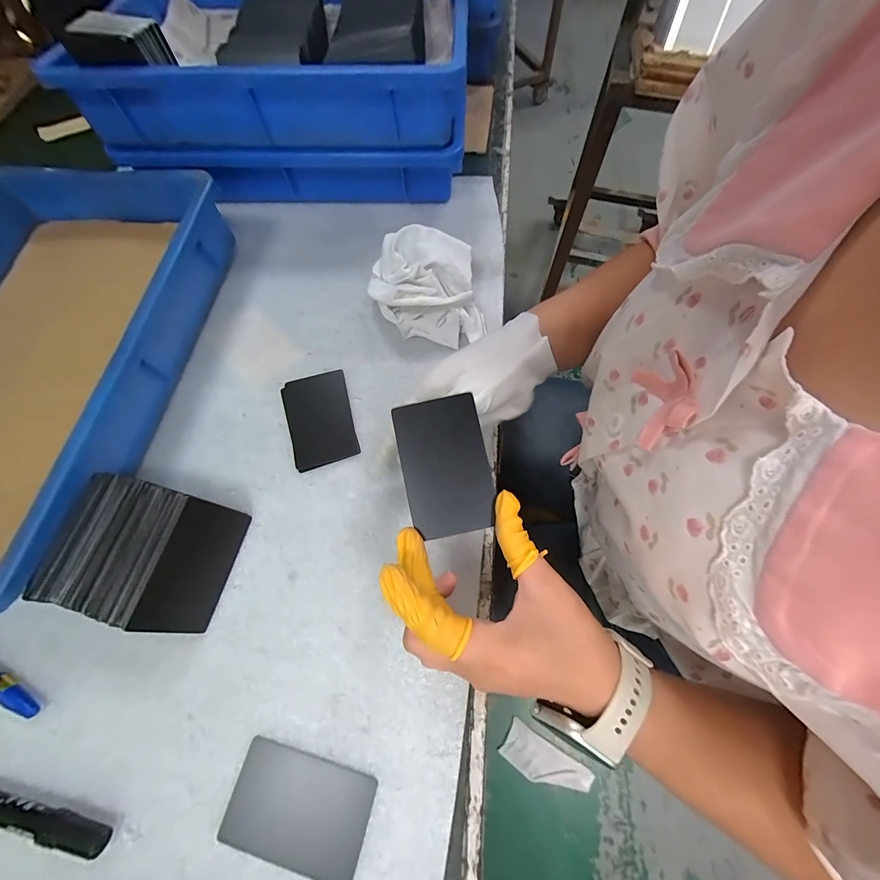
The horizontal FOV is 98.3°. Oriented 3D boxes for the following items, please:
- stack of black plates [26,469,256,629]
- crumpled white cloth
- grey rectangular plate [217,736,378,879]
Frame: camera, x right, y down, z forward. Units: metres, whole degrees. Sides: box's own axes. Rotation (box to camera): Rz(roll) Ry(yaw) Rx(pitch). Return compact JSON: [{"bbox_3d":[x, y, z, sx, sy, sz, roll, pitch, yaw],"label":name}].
[{"bbox_3d":[-0.202,0.078,0.266,0.090,0.053,0.084,12,68,7],"label":"stack of black plates"},{"bbox_3d":[-0.014,-0.140,0.350,0.099,0.046,0.100,-8,68,-1],"label":"crumpled white cloth"},{"bbox_3d":[-0.086,0.224,0.231,0.085,0.004,0.054,13,69,7],"label":"grey rectangular plate"}]

